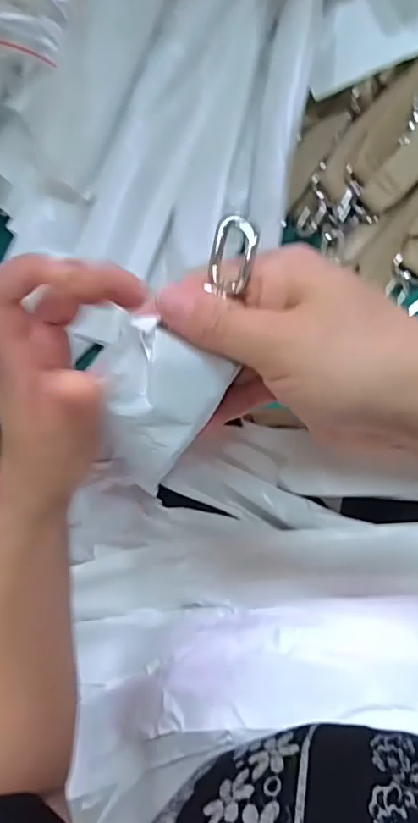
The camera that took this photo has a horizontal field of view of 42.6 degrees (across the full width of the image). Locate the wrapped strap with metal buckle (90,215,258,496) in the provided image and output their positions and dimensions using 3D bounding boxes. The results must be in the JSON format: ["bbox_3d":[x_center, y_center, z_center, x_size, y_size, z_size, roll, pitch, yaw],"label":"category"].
[{"bbox_3d":[-0.017,-0.019,0.217,0.048,0.018,0.121,27,114,9],"label":"wrapped strap with metal buckle"}]

